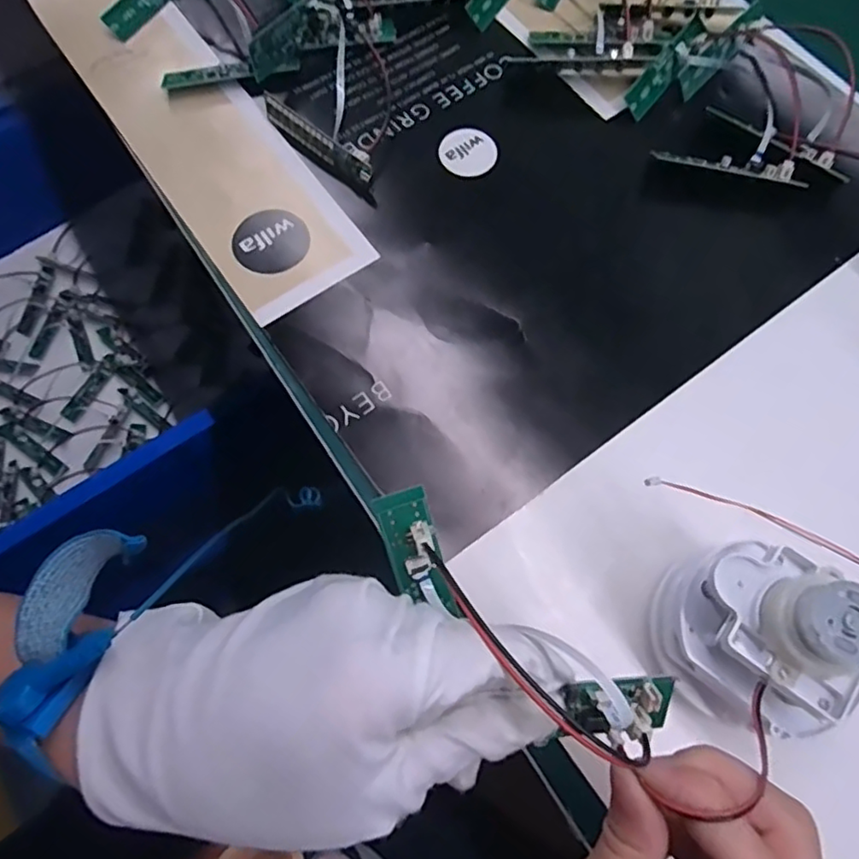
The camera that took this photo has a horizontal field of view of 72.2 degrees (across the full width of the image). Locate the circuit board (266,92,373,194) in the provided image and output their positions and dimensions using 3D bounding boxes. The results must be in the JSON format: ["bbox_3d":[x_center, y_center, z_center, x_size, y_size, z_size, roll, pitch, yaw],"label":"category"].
[{"bbox_3d":[-0.066,-0.165,0.341,0.086,0.016,0.011,42,76,14],"label":"circuit board"}]

